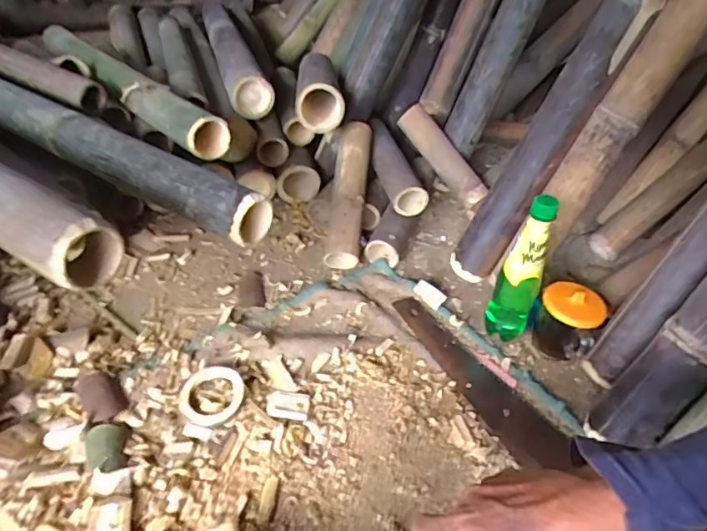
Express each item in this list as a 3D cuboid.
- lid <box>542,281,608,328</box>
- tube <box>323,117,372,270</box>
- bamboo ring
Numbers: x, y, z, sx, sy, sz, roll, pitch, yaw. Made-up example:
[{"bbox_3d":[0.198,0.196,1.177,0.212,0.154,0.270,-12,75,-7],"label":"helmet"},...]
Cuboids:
[{"bbox_3d":[0.291,0.048,0.663,0.079,0.022,0.070,25,42,19],"label":"lid"},{"bbox_3d":[-0.006,-0.127,0.836,0.056,0.046,0.270,7,65,0],"label":"tube"},{"bbox_3d":[-0.164,0.148,0.588,0.069,0.017,0.072,5,40,-4],"label":"bamboo ring"}]

